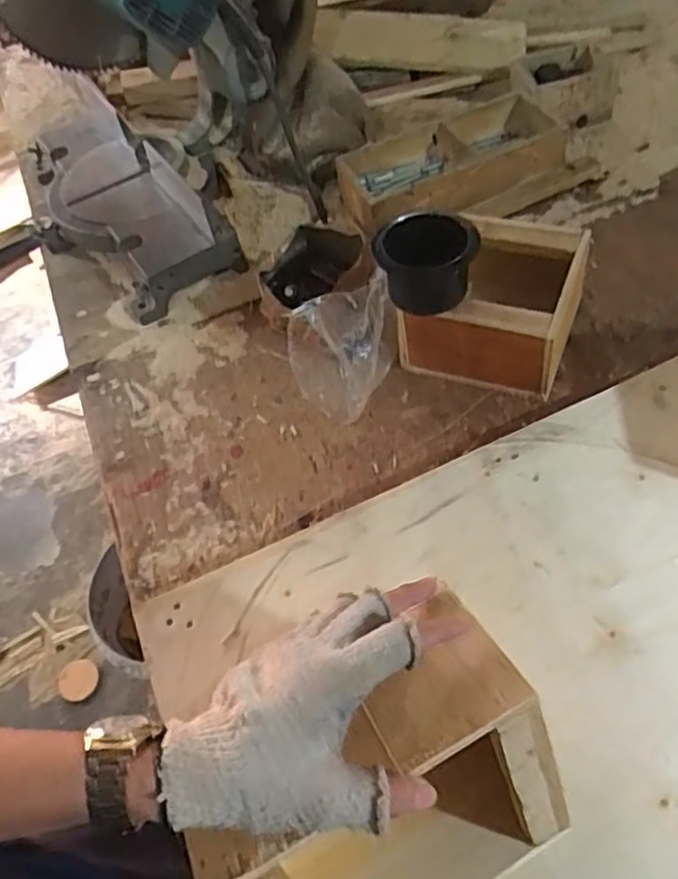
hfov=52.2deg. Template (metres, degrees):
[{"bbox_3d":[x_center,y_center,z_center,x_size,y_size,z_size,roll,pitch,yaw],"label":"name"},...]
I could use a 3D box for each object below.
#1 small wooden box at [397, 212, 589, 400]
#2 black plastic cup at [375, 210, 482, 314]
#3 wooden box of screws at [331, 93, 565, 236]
[{"bbox_3d":[0.169,-0.150,0.753,0.170,0.102,0.152,16,60,20],"label":"small wooden box"},{"bbox_3d":[0.087,-0.177,0.695,0.104,0.059,0.089,4,56,13],"label":"black plastic cup"},{"bbox_3d":[0.145,-0.361,0.883,0.281,0.044,0.147,-24,55,-7],"label":"wooden box of screws"}]

